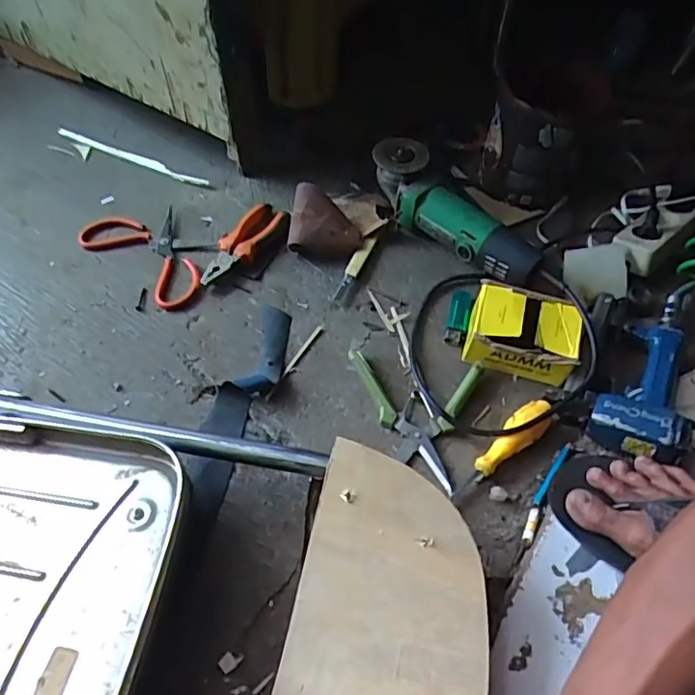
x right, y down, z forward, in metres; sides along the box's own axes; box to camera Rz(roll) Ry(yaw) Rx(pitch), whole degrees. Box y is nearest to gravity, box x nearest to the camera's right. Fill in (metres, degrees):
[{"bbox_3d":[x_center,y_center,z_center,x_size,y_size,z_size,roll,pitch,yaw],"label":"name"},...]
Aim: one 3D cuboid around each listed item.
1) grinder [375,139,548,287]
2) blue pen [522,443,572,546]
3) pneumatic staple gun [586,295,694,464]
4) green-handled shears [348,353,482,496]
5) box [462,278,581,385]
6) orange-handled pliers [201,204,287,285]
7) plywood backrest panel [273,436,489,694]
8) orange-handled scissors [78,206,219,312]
[{"bbox_3d":[0.141,-0.178,0.741,0.253,0.108,0.078,34,58,20],"label":"grinder"},{"bbox_3d":[0.199,0.143,0.575,0.012,0.008,0.128,28,56,16],"label":"blue pen"},{"bbox_3d":[0.342,0.024,0.636,0.088,0.054,0.226,29,56,16],"label":"pneumatic staple gun"},{"bbox_3d":[0.060,0.060,0.614,0.139,0.022,0.146,17,53,8],"label":"green-handled shears"},{"bbox_3d":[0.201,-0.019,0.658,0.117,0.049,0.086,13,53,5],"label":"box"},{"bbox_3d":[-0.130,-0.132,0.731,0.054,0.028,0.158,24,55,13],"label":"orange-handled pliers"},{"bbox_3d":[0.016,0.276,0.388,0.163,0.063,0.403,15,56,6],"label":"plywood backrest panel"},{"bbox_3d":[-0.240,-0.123,0.725,0.187,0.016,0.111,34,58,20],"label":"orange-handled scissors"}]

